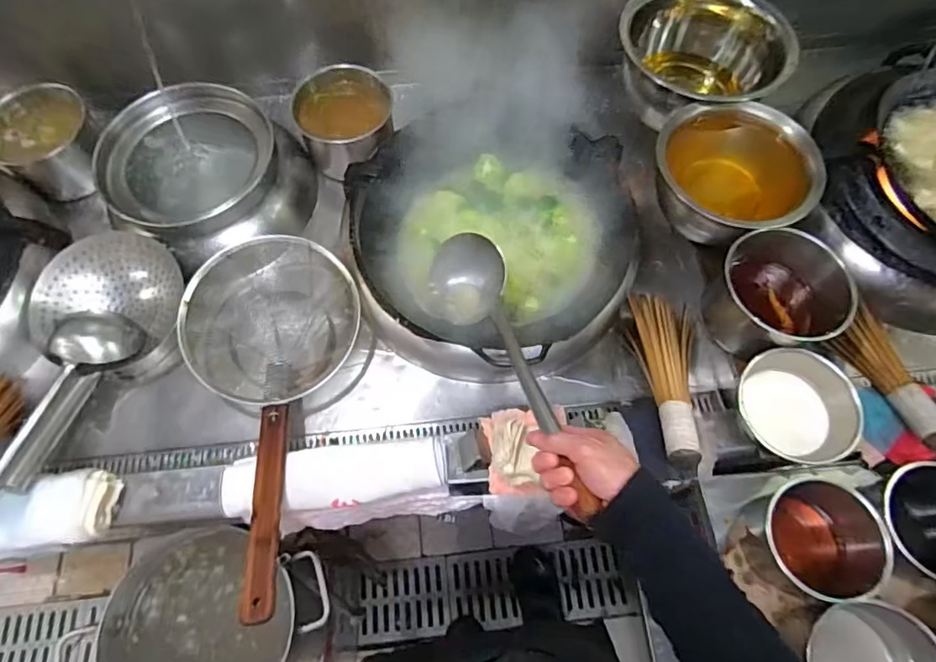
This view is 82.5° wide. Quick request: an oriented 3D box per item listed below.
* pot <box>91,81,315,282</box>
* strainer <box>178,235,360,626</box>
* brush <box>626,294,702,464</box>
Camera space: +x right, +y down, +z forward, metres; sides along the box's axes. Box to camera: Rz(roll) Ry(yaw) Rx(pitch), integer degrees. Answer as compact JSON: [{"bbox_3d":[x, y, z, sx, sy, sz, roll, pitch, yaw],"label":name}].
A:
[{"bbox_3d":[-0.491,-0.296,1.011,0.357,0.165,0.279,-31,69,-12],"label":"pot"},{"bbox_3d":[-0.320,0.109,0.823,0.302,0.164,0.597,-9,50,-3],"label":"strainer"},{"bbox_3d":[0.322,0.076,0.857,0.089,0.071,0.290,2,53,2],"label":"brush"}]

